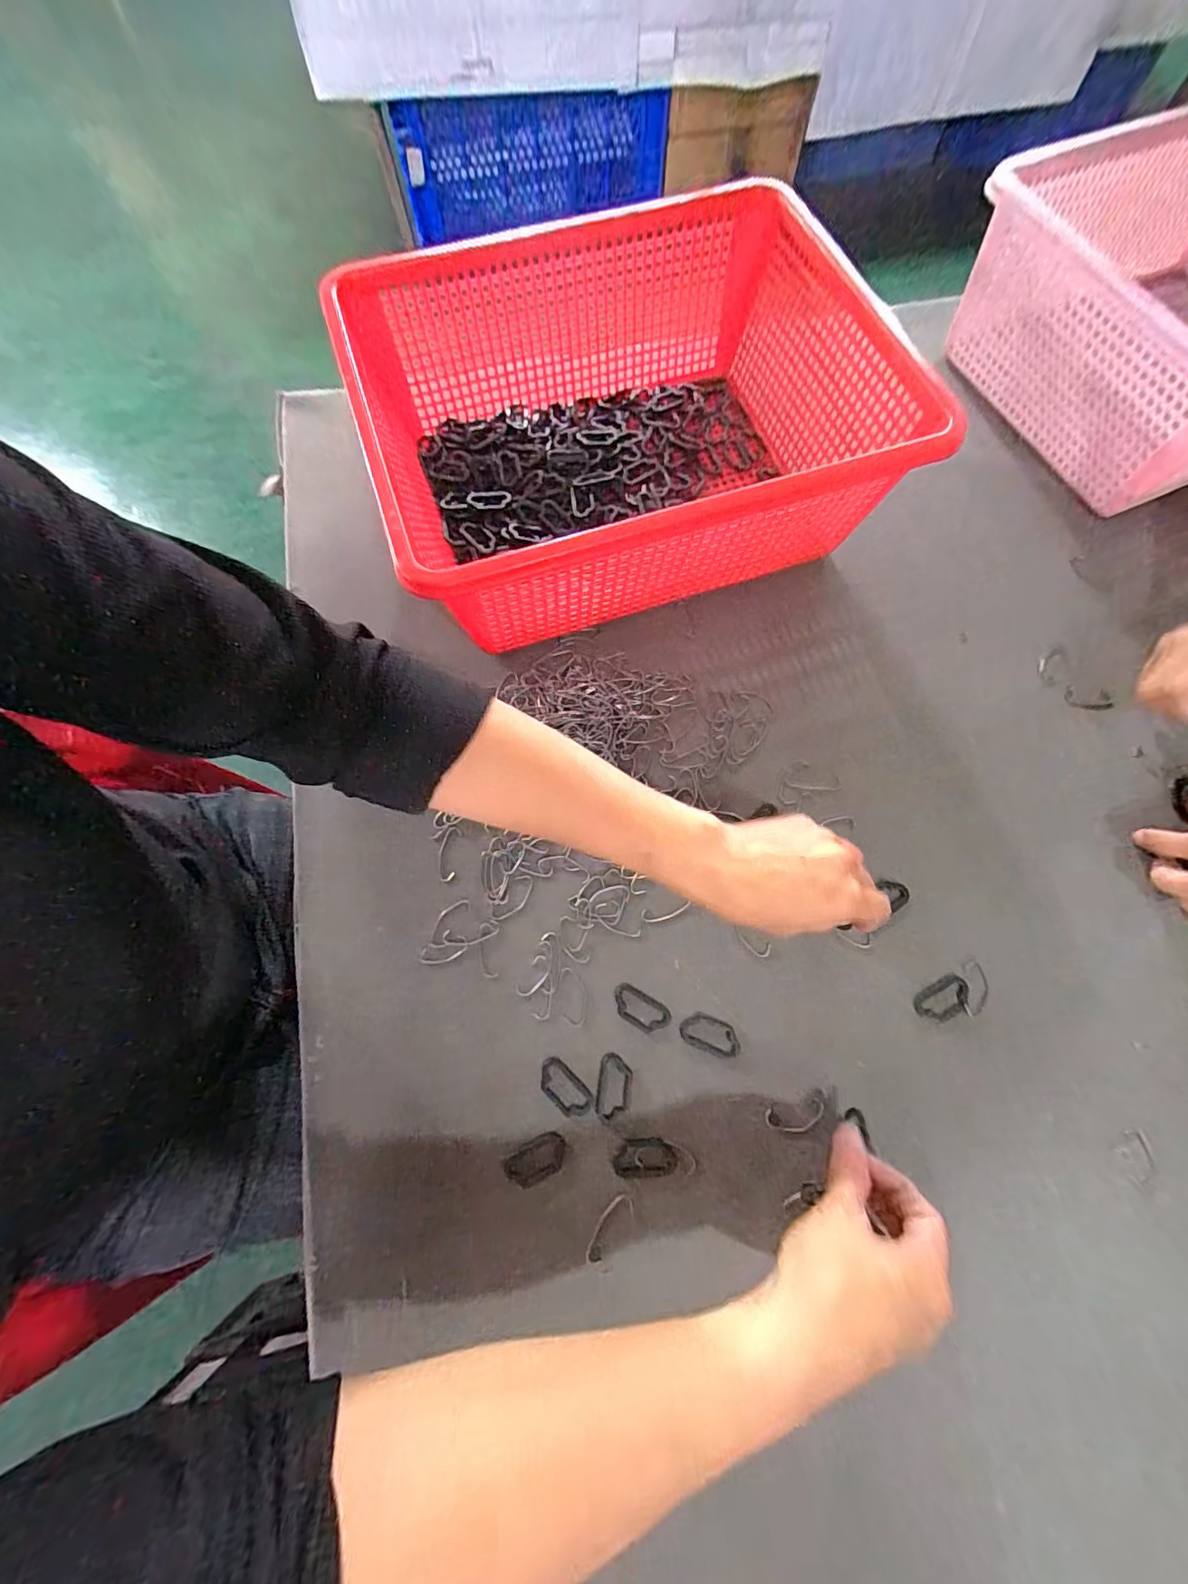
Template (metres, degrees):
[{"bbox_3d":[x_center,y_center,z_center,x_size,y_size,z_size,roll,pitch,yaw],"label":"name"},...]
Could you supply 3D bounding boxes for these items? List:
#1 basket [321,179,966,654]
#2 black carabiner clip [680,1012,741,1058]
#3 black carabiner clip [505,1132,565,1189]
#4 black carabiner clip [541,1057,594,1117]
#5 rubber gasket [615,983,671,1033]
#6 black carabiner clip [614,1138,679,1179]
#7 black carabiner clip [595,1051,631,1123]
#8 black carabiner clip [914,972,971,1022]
[{"bbox_3d":[0.024,-0.282,0.409,0.368,0.130,0.301,-20,73,-5],"label":"basket"},{"bbox_3d":[0.076,0.157,0.335,0.039,0.004,0.020,18,73,6],"label":"black carabiner clip"},{"bbox_3d":[-0.035,0.226,0.314,0.039,0.004,0.022,-30,74,-9],"label":"black carabiner clip"},{"bbox_3d":[-0.019,0.188,0.327,0.039,0.004,0.021,41,77,12],"label":"black carabiner clip"},{"bbox_3d":[0.031,0.144,0.340,0.039,0.004,0.021,29,75,9],"label":"rubber gasket"},{"bbox_3d":[0.031,0.223,0.313,0.038,0.004,0.021,-2,72,0],"label":"black carabiner clip"},{"bbox_3d":[0.013,0.188,0.327,0.020,0.004,0.038,9,73,4],"label":"black carabiner clip"},{"bbox_3d":[0.232,0.137,0.342,0.039,0.004,0.022,-29,74,-8],"label":"black carabiner clip"}]

